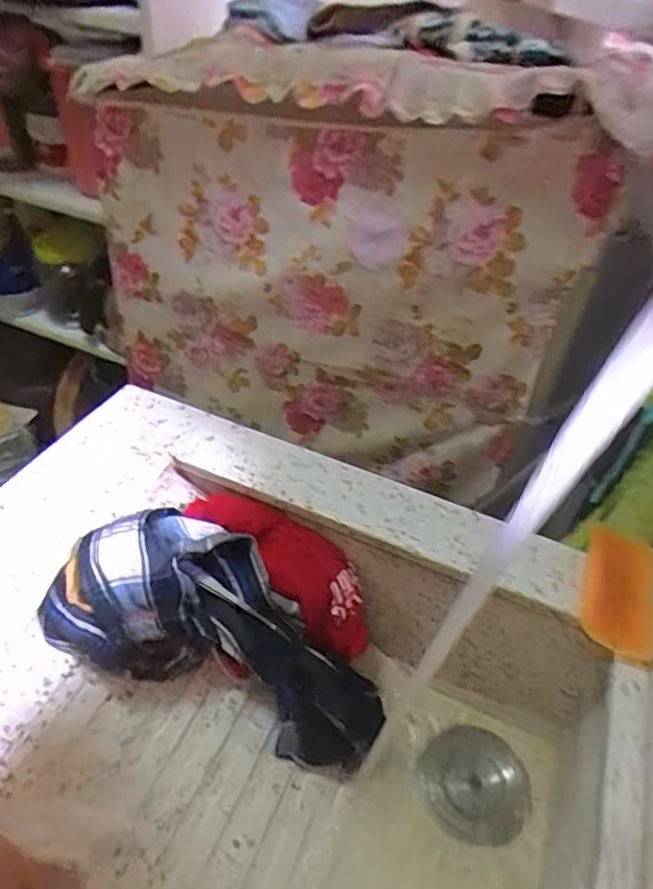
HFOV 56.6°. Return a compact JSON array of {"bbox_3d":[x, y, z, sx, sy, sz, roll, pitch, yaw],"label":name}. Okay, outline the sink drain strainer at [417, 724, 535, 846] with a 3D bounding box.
[{"bbox_3d":[0.144,0.324,0.585,0.102,0.020,0.101,25,45,19],"label":"sink drain strainer"}]

